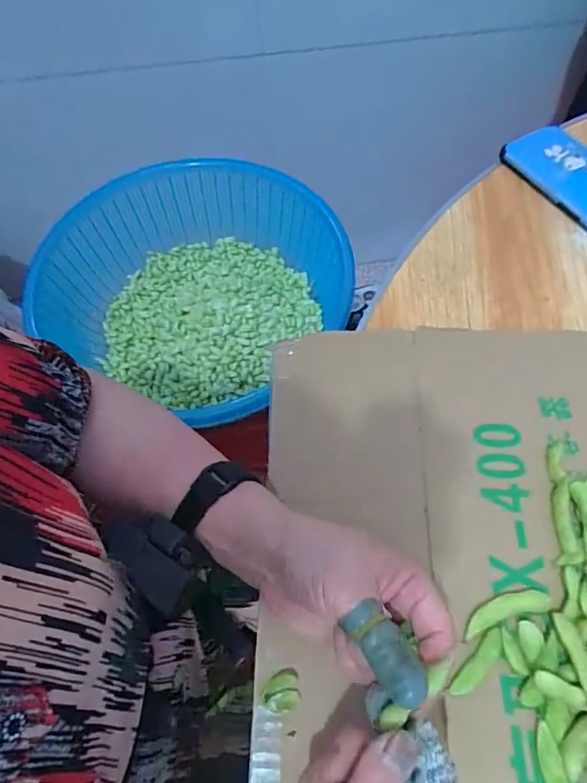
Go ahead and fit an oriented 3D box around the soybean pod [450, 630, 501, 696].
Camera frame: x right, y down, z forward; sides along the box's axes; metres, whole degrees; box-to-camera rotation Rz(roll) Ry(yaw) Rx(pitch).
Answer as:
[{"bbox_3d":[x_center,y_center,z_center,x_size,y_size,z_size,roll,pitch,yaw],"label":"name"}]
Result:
[{"bbox_3d":[0.115,0.169,0.313,0.048,0.004,0.013,-42,68,-17],"label":"soybean pod"}]

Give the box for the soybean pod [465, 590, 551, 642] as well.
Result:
[{"bbox_3d":[0.136,0.141,0.324,0.058,0.004,0.016,-16,63,-5],"label":"soybean pod"}]

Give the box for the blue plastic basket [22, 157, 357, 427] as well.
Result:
[{"bbox_3d":[-0.140,-0.158,0.711,0.357,0.131,0.329,16,65,11],"label":"blue plastic basket"}]

